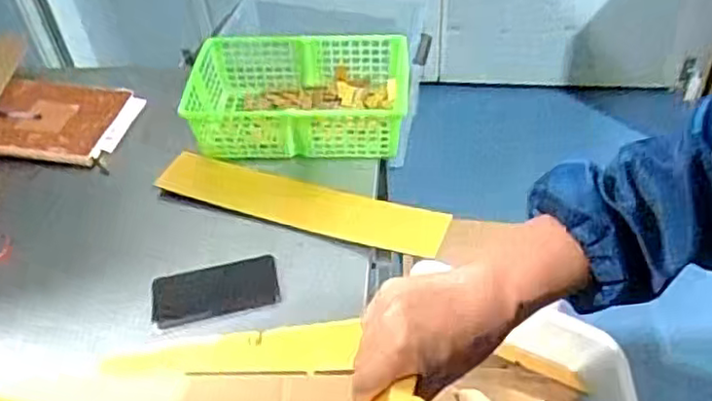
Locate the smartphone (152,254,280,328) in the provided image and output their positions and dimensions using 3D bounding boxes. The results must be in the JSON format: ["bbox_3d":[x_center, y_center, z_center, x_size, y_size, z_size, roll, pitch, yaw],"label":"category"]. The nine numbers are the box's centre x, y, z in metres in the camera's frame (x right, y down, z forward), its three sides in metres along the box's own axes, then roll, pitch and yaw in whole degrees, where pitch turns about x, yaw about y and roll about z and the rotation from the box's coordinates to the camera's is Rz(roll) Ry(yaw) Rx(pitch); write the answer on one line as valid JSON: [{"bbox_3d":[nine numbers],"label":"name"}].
[{"bbox_3d":[-0.182,0.113,0.836,0.160,0.012,0.077,-10,44,-6],"label":"smartphone"}]

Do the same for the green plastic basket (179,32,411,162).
[{"bbox_3d":[-0.090,-0.166,1.055,0.344,0.105,0.206,-3,44,1],"label":"green plastic basket"}]

